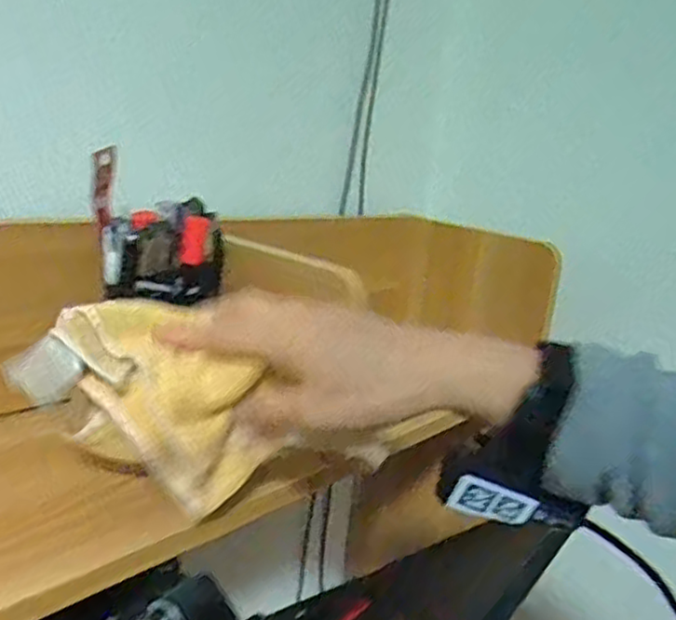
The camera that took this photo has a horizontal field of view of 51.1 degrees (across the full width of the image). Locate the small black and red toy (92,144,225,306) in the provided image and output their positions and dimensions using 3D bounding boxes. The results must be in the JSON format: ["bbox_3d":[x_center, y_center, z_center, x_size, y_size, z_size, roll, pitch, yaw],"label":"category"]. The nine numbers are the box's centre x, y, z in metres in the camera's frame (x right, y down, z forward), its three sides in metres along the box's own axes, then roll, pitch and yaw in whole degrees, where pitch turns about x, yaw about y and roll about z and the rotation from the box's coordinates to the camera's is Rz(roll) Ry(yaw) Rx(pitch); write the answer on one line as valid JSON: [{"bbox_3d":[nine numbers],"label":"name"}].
[{"bbox_3d":[-0.118,-0.051,0.475,0.089,0.085,0.049,3,14,-16],"label":"small black and red toy"}]

